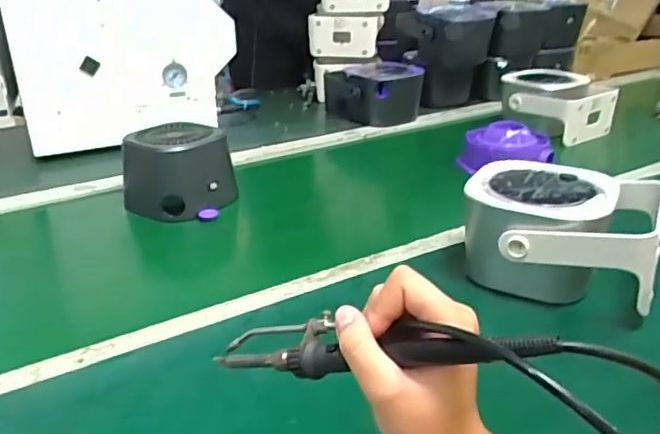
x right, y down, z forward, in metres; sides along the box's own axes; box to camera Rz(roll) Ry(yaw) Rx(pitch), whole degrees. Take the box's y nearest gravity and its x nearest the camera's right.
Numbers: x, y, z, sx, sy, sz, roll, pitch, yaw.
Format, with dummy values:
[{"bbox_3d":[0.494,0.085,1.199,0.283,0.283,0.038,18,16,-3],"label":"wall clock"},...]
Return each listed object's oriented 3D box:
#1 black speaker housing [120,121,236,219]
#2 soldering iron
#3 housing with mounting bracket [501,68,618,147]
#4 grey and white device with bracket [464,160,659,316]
[{"bbox_3d":[-0.211,-0.066,0.846,0.119,0.095,0.121,15,29,32],"label":"black speaker housing"},{"bbox_3d":[0.013,0.068,0.317,0.210,0.022,0.027,-12,17,39],"label":"soldering iron"},{"bbox_3d":[0.443,-0.224,1.191,0.188,0.096,0.181,-17,28,-31],"label":"housing with mounting bracket"},{"bbox_3d":[0.240,0.015,0.620,0.187,0.098,0.147,10,26,25],"label":"grey and white device with bracket"}]

